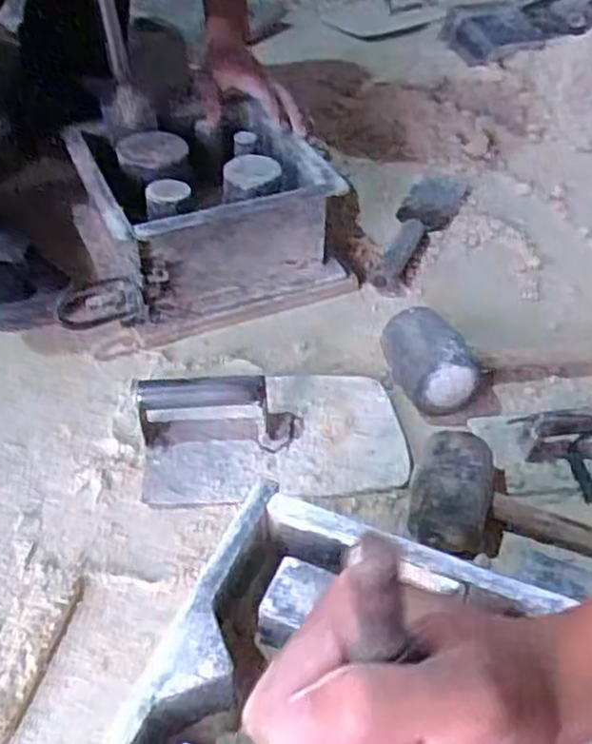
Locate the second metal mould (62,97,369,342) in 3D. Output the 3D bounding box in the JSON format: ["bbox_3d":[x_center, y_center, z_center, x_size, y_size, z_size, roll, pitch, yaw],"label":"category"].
[{"bbox_3d":[-0.120,-0.158,0.779,0.291,0.137,0.216,-20,48,-19],"label":"second metal mould"}]

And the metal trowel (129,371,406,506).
[{"bbox_3d":[-0.019,0.033,0.636,0.220,0.071,0.133,-4,45,-3],"label":"metal trowel"}]

